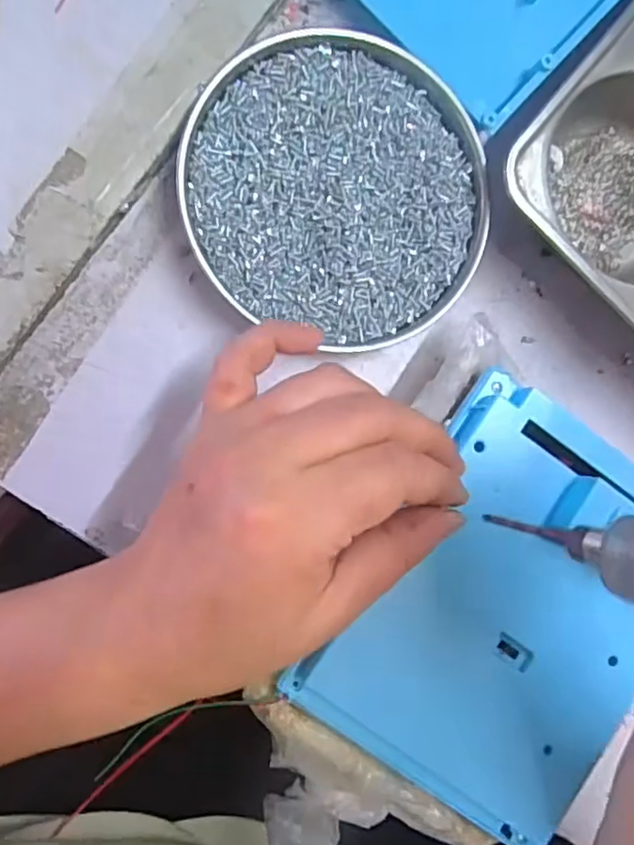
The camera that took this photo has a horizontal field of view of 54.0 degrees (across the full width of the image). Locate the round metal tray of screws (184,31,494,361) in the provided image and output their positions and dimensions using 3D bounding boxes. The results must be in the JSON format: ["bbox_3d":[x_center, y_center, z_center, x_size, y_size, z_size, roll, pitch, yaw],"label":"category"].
[{"bbox_3d":[0.010,-0.102,0.277,0.131,0.017,0.132,-3,92,-11],"label":"round metal tray of screws"}]

